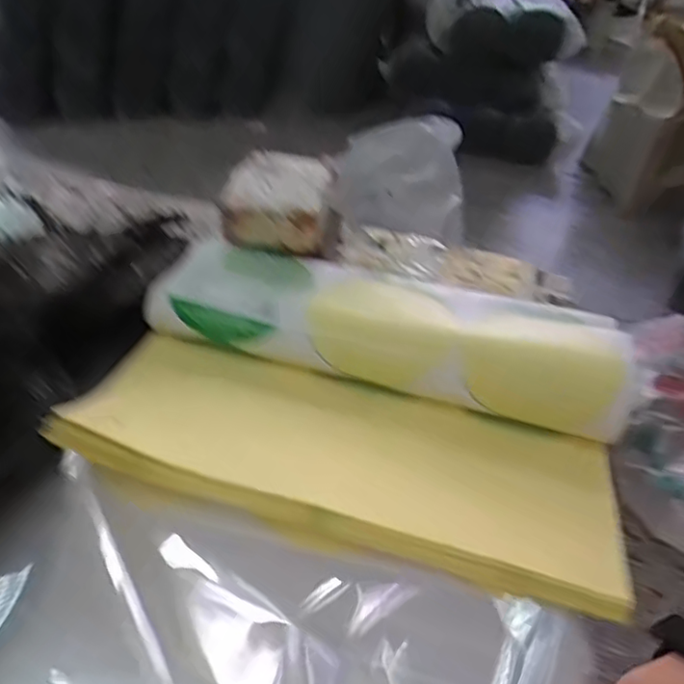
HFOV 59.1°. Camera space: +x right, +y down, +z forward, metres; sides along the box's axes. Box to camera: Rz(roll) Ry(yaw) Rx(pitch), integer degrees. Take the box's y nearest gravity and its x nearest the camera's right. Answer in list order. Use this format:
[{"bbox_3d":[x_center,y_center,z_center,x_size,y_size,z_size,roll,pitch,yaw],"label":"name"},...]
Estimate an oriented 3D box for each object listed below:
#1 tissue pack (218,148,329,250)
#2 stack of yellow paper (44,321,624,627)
[{"bbox_3d":[-0.077,-0.177,0.736,0.119,0.053,0.142,5,43,0],"label":"tissue pack"},{"bbox_3d":[0.000,0.102,0.563,0.486,0.058,0.185,13,43,8],"label":"stack of yellow paper"}]

